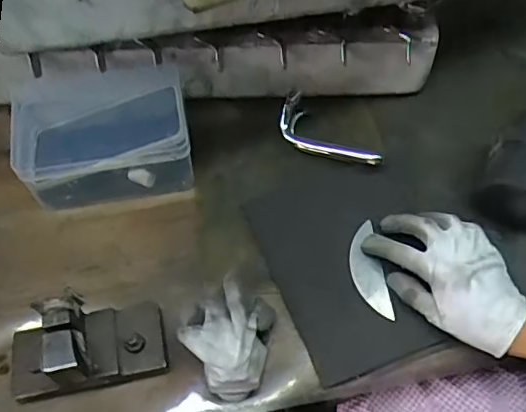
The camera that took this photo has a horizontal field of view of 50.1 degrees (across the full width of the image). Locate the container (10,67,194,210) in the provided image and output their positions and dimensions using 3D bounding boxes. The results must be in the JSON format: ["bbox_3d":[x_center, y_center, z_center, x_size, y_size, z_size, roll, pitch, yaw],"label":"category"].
[{"bbox_3d":[-0.164,-0.076,0.605,0.169,0.074,0.120,-8,56,-4],"label":"container"}]

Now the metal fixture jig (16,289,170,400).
[{"bbox_3d":[-0.153,0.118,0.479,0.129,0.071,0.066,-14,57,-7],"label":"metal fixture jig"}]

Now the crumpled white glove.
[{"bbox_3d":[-0.024,0.110,0.486,0.072,0.066,0.098,22,59,16],"label":"crumpled white glove"}]

